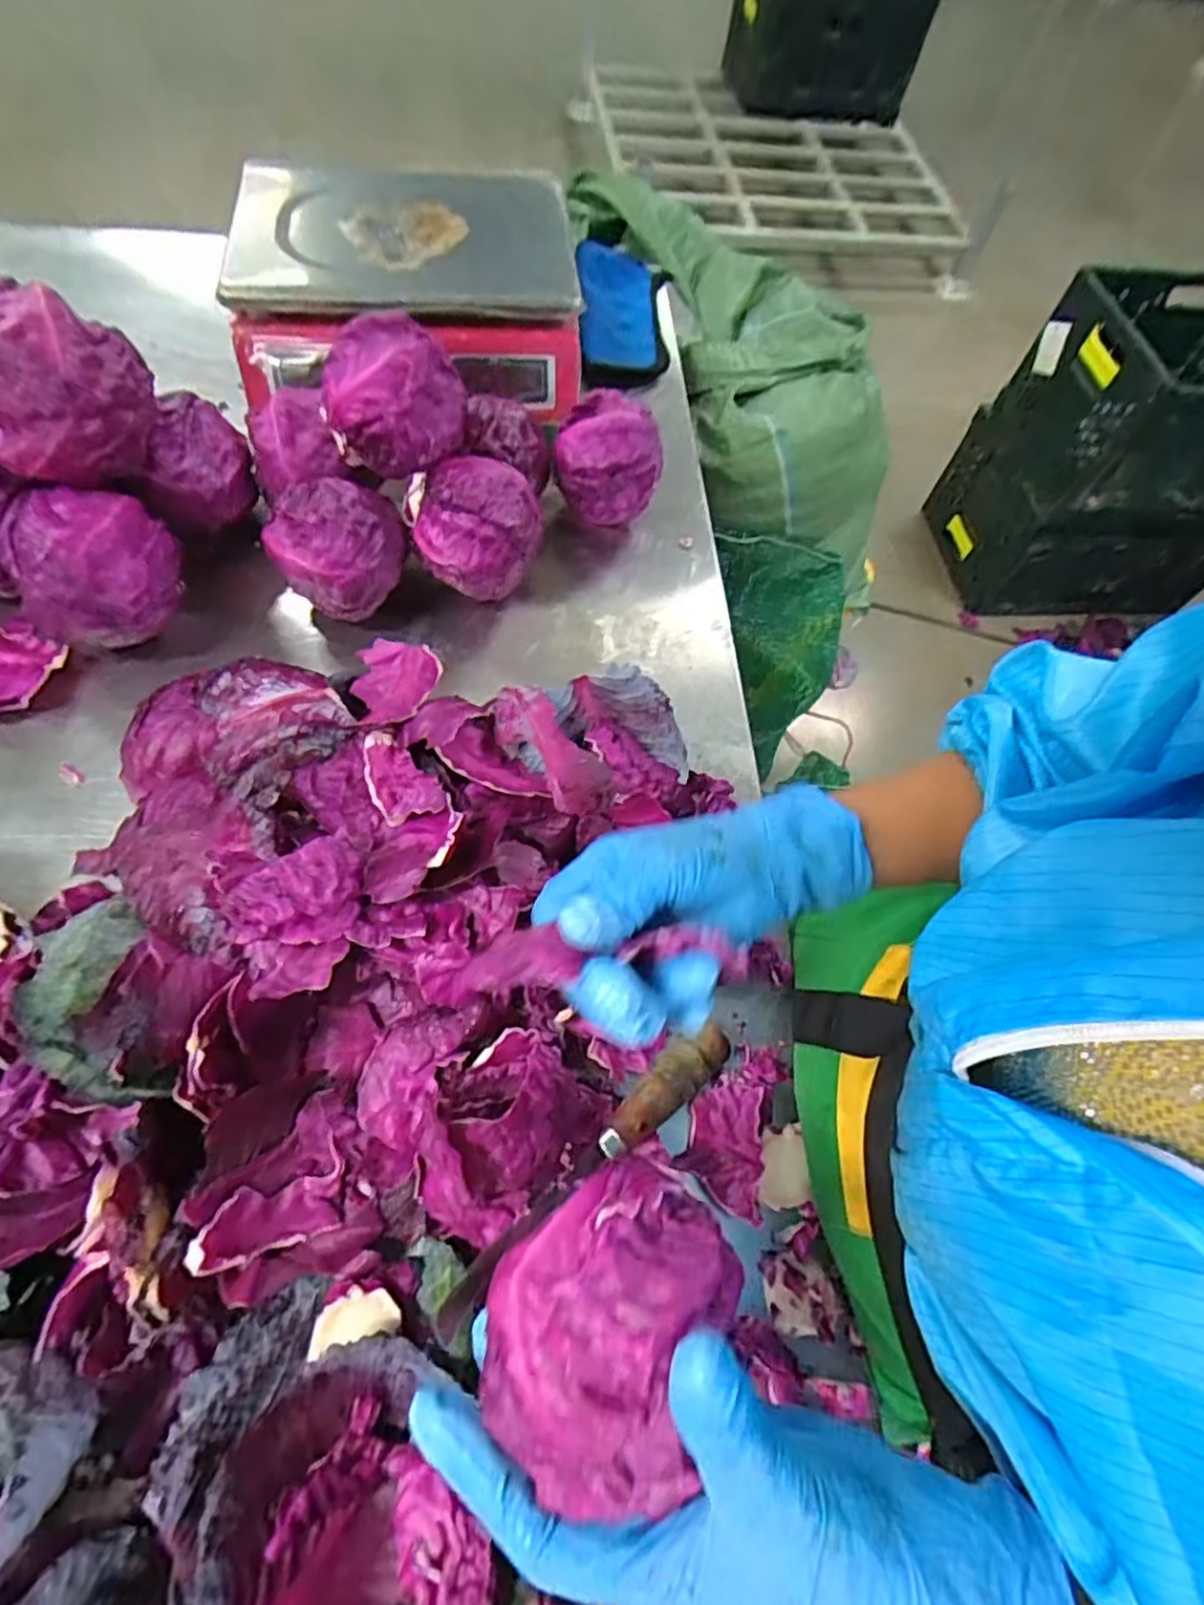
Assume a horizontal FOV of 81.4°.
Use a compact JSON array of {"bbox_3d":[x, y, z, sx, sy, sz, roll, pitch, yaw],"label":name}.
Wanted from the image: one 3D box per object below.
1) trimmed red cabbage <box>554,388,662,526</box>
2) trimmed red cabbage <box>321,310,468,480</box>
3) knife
[{"bbox_3d":[0.004,-0.291,0.603,0.085,0.105,0.081,-1,64,-3],"label":"trimmed red cabbage"},{"bbox_3d":[-0.148,-0.284,0.501,0.094,0.083,0.086,-14,65,-10],"label":"trimmed red cabbage"},{"bbox_3d":[-0.005,0.197,0.379,0.206,0.016,0.025,-39,72,-20],"label":"knife"}]

